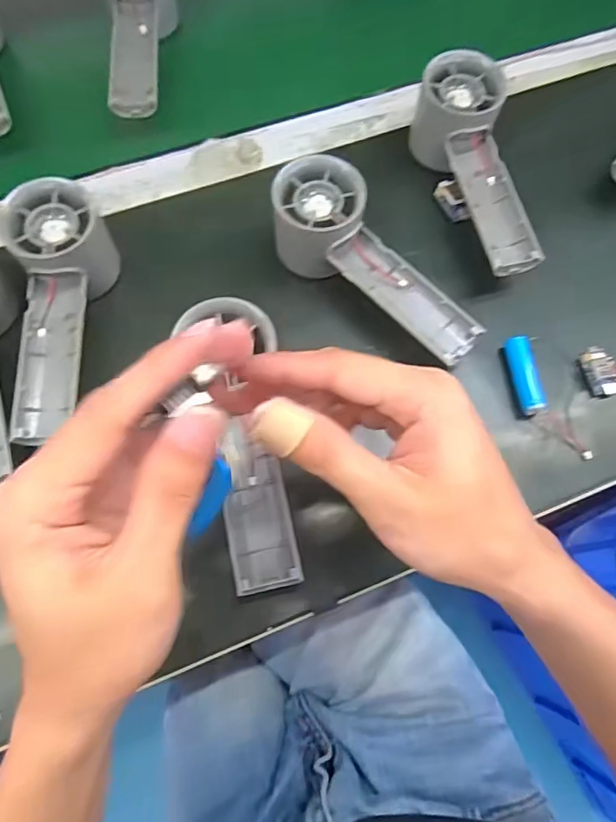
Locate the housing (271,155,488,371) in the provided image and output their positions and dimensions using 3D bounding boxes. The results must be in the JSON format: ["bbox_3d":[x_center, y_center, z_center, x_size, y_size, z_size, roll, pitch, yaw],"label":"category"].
[{"bbox_3d":[0.037,-0.088,0.336,0.063,0.054,0.158,-36,76,-13],"label":"housing"}]

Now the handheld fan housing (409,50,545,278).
[{"bbox_3d":[0.115,-0.165,0.366,0.057,0.062,0.150,-8,71,-5],"label":"handheld fan housing"}]

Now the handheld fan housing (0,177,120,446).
[{"bbox_3d":[-0.158,-0.068,0.321,0.056,0.057,0.135,3,71,-2],"label":"handheld fan housing"}]

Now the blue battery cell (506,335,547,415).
[{"bbox_3d":[0.140,-0.024,0.338,0.013,0.012,0.054,-4,71,-4],"label":"blue battery cell"}]

